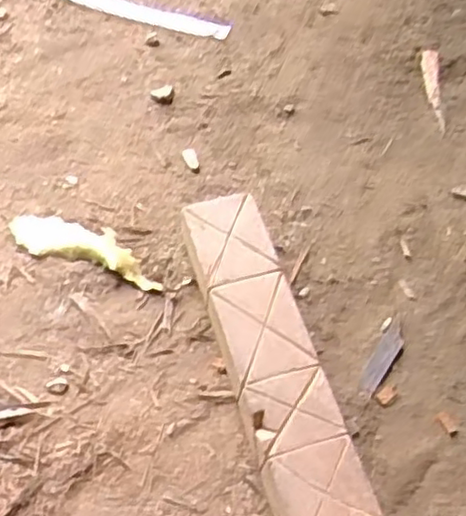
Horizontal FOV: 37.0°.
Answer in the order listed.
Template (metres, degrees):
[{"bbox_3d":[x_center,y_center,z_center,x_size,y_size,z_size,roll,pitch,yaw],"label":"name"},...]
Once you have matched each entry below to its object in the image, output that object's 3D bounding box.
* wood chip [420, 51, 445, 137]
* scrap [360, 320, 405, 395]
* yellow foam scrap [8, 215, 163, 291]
[{"bbox_3d":[0.178,-0.150,0.623,0.016,0.012,0.101,6,58,0],"label":"wood chip"},{"bbox_3d":[0.100,0.067,0.467,0.013,0.004,0.056,31,61,15],"label":"scrap"},{"bbox_3d":[-0.102,-0.008,0.490,0.114,0.006,0.036,16,58,7],"label":"yellow foam scrap"}]

